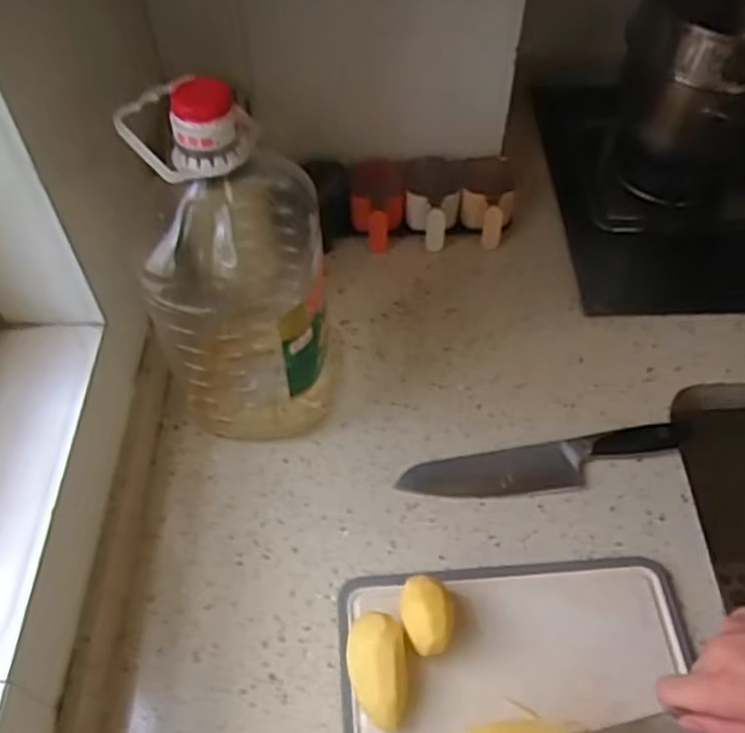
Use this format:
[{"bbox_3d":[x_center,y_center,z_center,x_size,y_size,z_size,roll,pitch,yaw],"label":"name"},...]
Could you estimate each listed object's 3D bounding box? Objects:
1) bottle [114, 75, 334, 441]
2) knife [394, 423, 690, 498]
[{"bbox_3d":[-0.113,-0.085,0.641,0.133,0.342,0.153,-4,53,-1],"label":"bottle"},{"bbox_3d":[0.167,0.092,0.705,0.275,0.021,0.051,-4,53,-2],"label":"knife"}]

